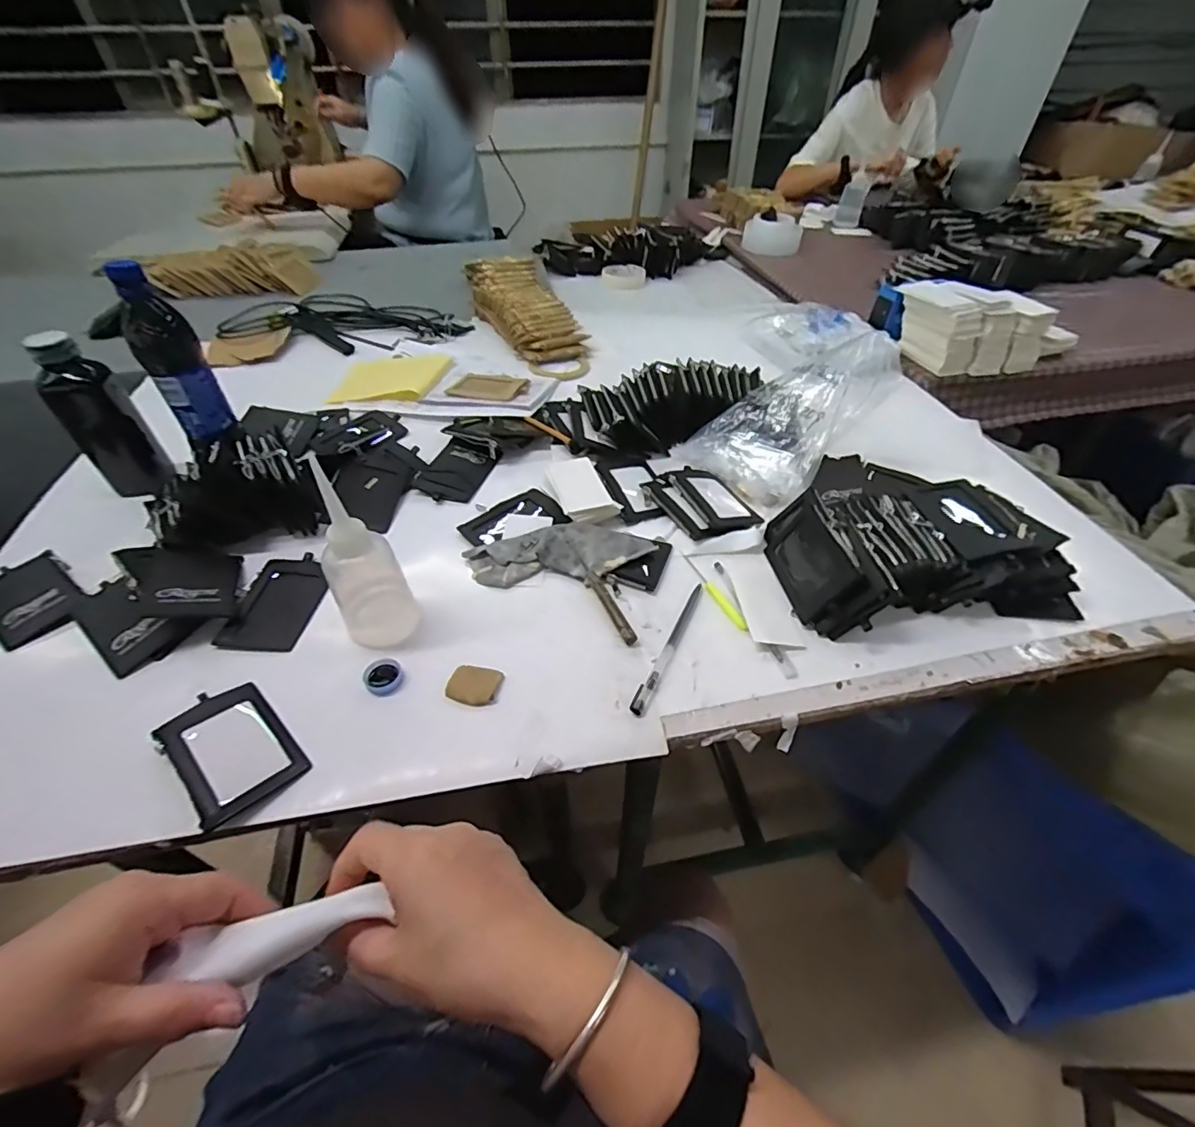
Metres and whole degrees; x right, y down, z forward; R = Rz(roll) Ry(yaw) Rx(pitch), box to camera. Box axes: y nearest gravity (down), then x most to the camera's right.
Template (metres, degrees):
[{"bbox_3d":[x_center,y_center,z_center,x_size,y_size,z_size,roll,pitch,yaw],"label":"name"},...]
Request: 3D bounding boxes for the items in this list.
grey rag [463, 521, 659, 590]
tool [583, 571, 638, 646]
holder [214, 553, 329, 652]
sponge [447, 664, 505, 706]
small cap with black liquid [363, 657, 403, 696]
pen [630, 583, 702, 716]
[{"bbox_3d":[-0.040,-0.012,0.559,0.184,0.019,0.069,-5,47,-5],"label":"grey rag"},{"bbox_3d":[0.012,0.040,0.513,0.012,0.008,0.089,-20,50,-18],"label":"tool"},{"bbox_3d":[-0.304,0.034,0.525,0.072,0.010,0.113,1,47,1],"label":"holder"},{"bbox_3d":[-0.104,0.102,0.455,0.040,0.008,0.036,11,48,10],"label":"sponge"},{"bbox_3d":[-0.182,0.097,0.462,0.027,0.016,0.029,0,47,0],"label":"small cap with black liquid"},{"bbox_3d":[0.067,0.071,0.488,0.012,0.014,0.156,21,50,18],"label":"pen"}]

